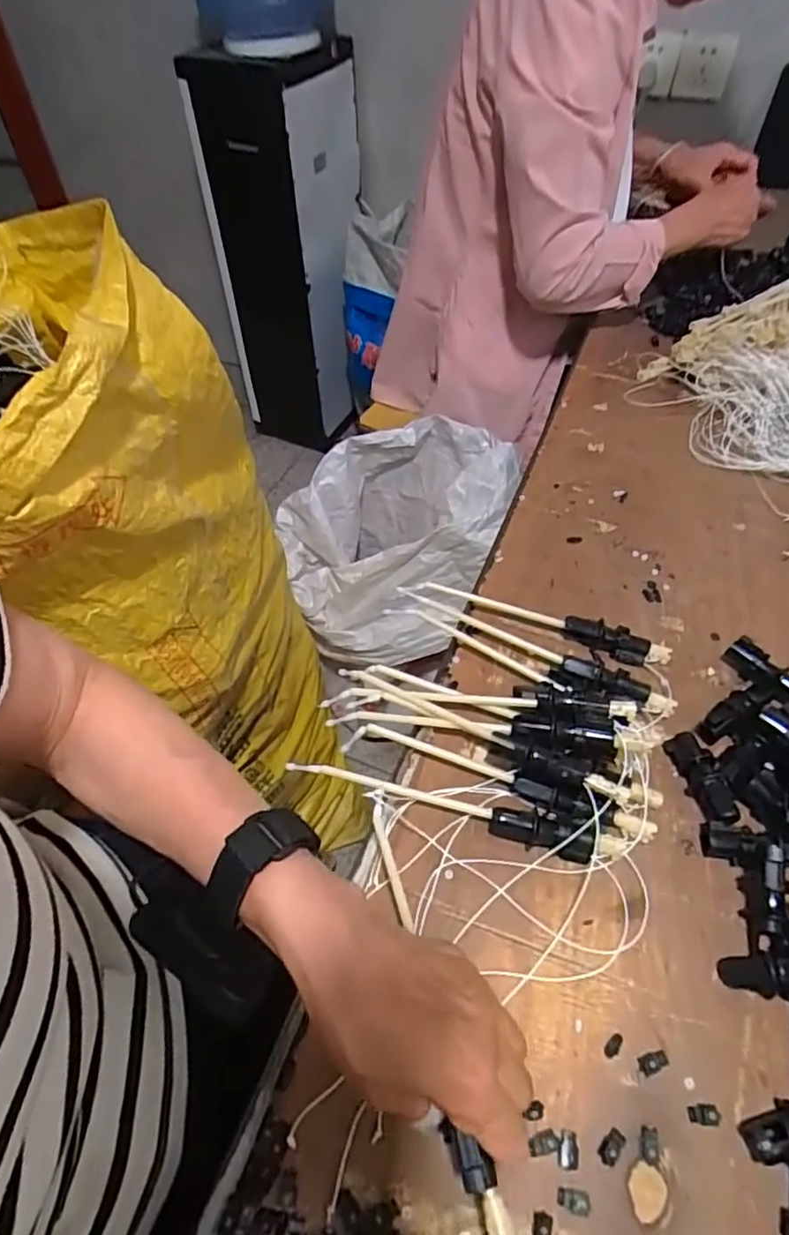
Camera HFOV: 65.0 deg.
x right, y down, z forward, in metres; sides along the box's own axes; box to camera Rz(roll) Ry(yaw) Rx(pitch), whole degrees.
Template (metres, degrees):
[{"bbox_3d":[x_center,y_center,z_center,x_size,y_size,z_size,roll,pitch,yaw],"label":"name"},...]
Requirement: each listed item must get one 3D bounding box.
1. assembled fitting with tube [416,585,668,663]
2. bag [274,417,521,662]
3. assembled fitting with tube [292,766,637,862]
[{"bbox_3d":[0.119,0.002,0.501,0.198,0.027,0.021,18,55,14],"label":"assembled fitting with tube"},{"bbox_3d":[-0.008,-0.125,0.936,0.292,0.256,0.259,-30,58,-21],"label":"bag"},{"bbox_3d":[0.039,0.128,0.414,0.222,0.026,0.023,11,53,9],"label":"assembled fitting with tube"}]

